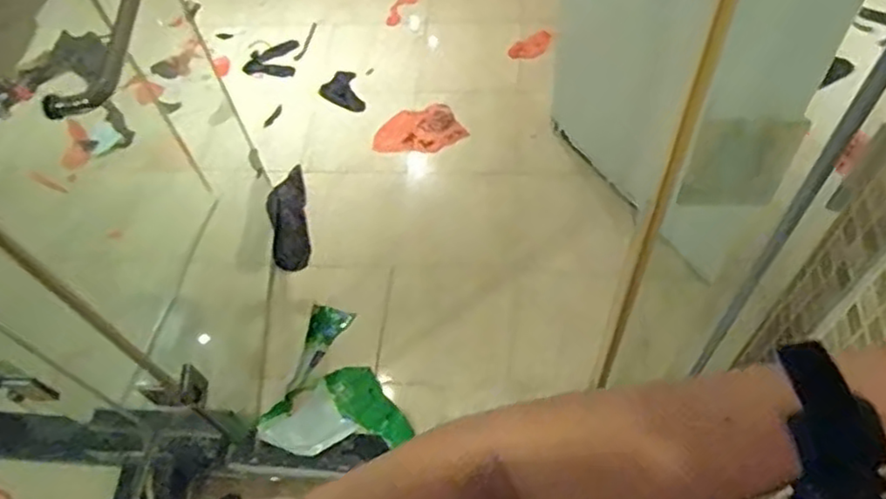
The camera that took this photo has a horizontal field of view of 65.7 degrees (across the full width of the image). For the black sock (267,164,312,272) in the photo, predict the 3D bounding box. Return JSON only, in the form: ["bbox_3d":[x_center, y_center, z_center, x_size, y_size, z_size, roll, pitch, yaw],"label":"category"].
[{"bbox_3d":[-0.409,-0.078,1.819,0.101,0.030,0.317,-11,58,-2],"label":"black sock"}]

